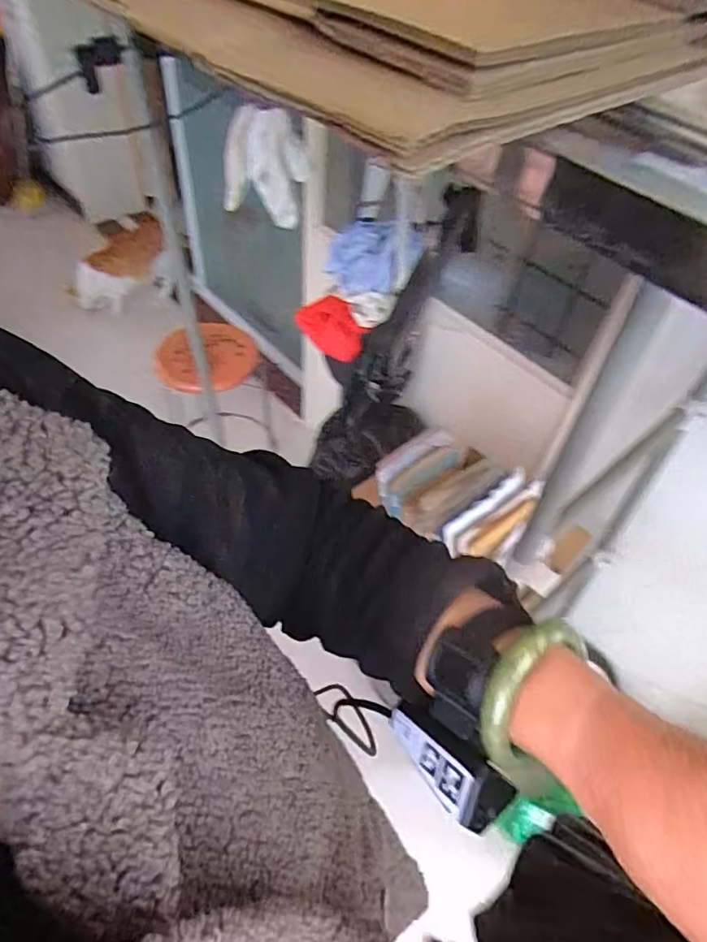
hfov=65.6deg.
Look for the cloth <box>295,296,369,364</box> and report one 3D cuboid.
[{"bbox_3d":[-0.049,-0.292,1.108,0.153,0.093,0.061,29,55,17],"label":"cloth"}]

